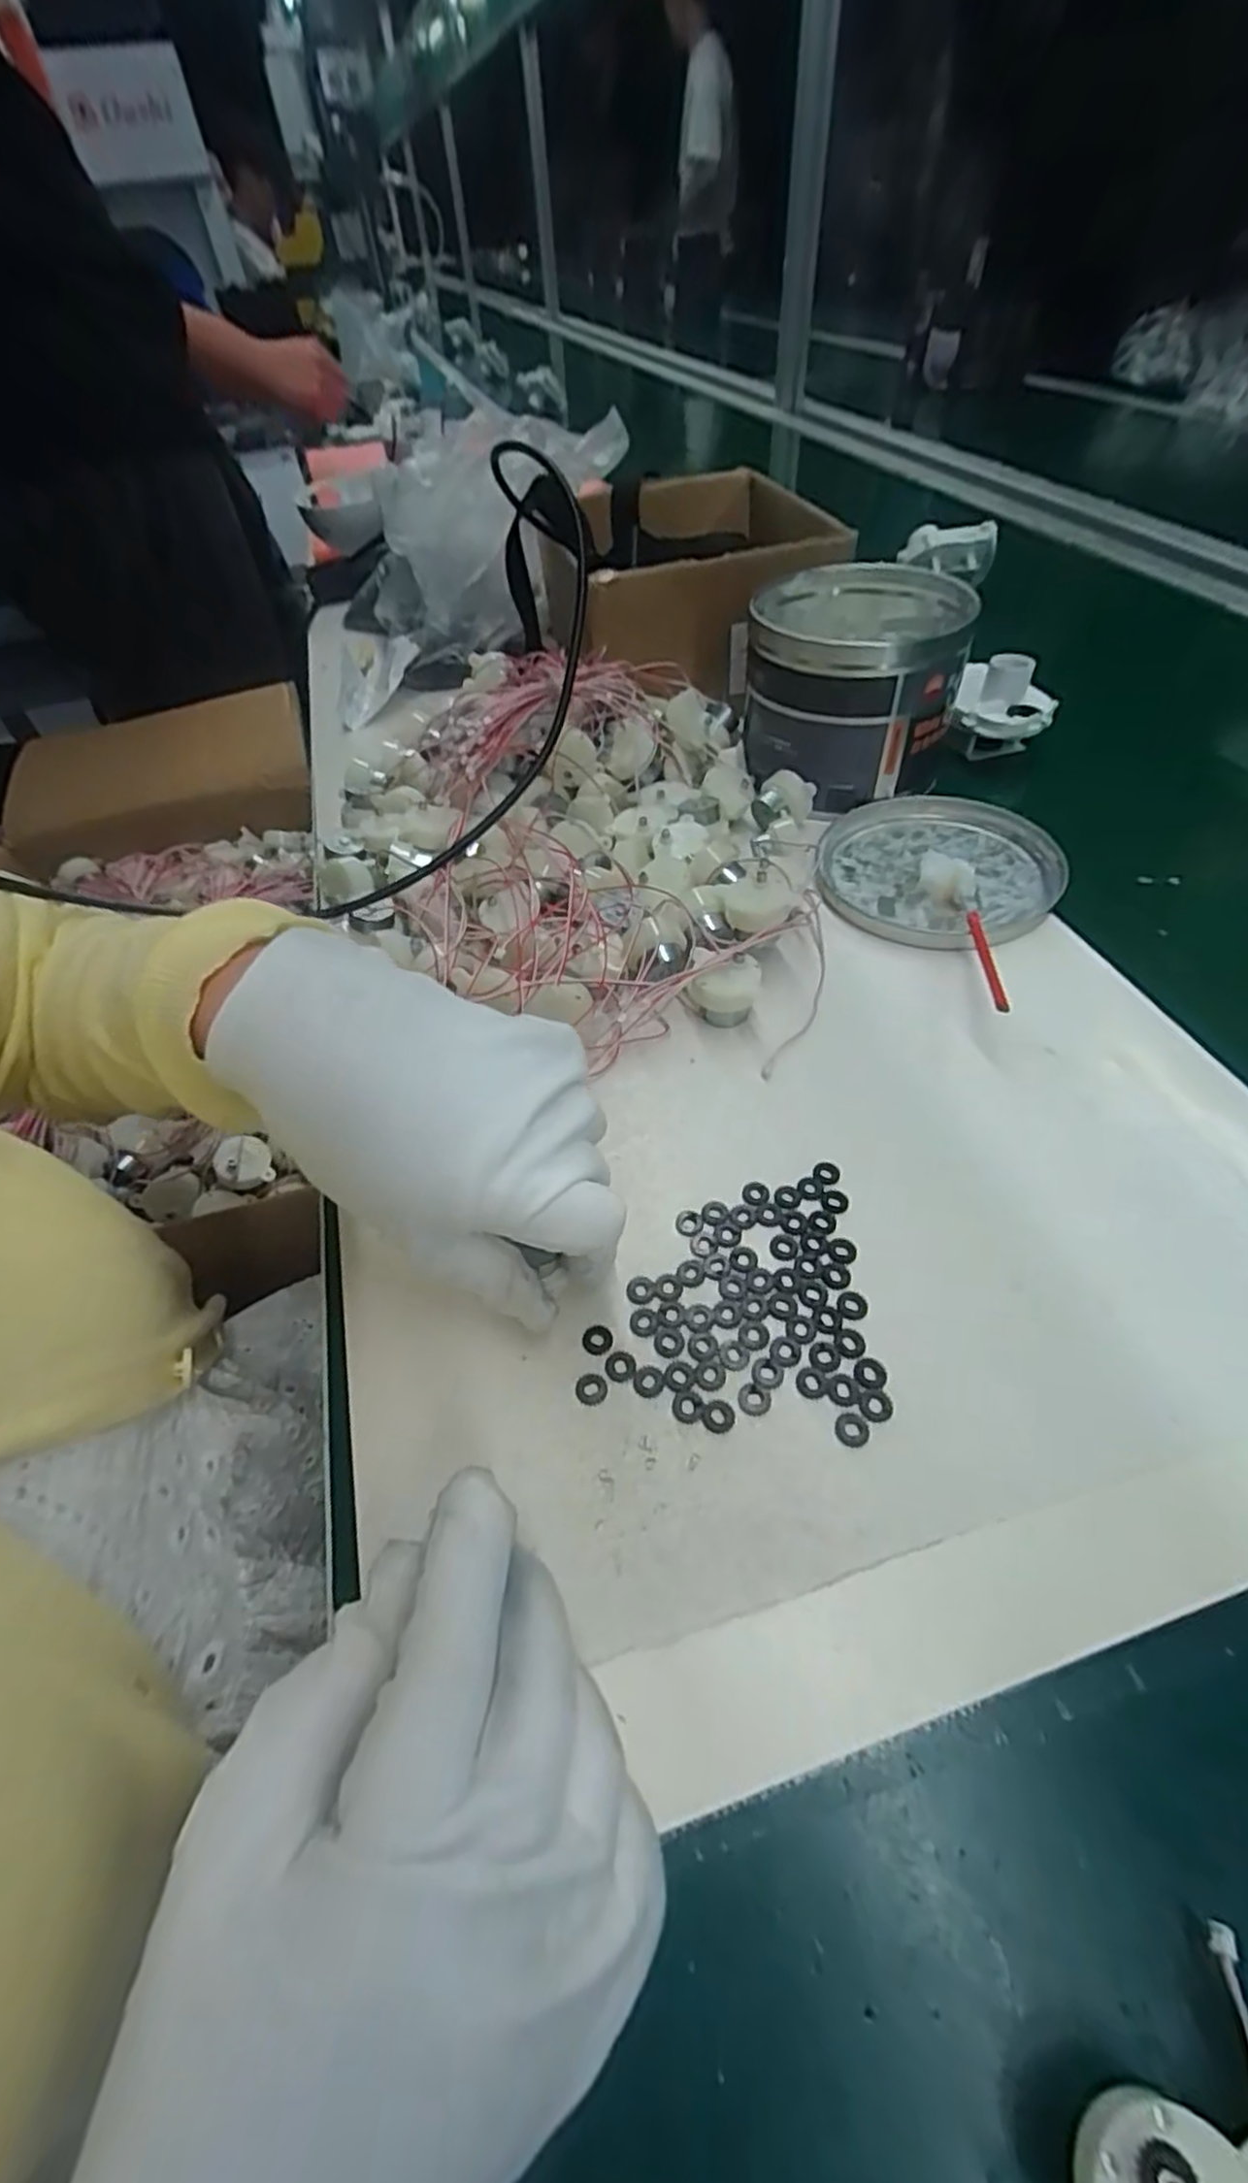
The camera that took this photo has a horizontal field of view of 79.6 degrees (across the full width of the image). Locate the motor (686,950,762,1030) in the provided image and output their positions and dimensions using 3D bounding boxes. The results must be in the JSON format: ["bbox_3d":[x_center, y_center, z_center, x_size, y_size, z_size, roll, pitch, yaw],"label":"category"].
[{"bbox_3d":[0.048,-0.048,0.358,0.032,0.028,0.027,11,52,12],"label":"motor"}]

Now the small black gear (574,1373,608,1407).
[{"bbox_3d":[-0.011,0.101,0.255,0.011,0.004,0.010,-2,50,2],"label":"small black gear"}]

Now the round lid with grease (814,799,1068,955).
[{"bbox_3d":[0.178,-0.128,0.429,0.129,0.014,0.128,-2,50,2],"label":"round lid with grease"}]

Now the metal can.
[{"bbox_3d":[0.142,-0.252,0.475,0.118,0.100,0.138,10,52,12],"label":"metal can"}]

